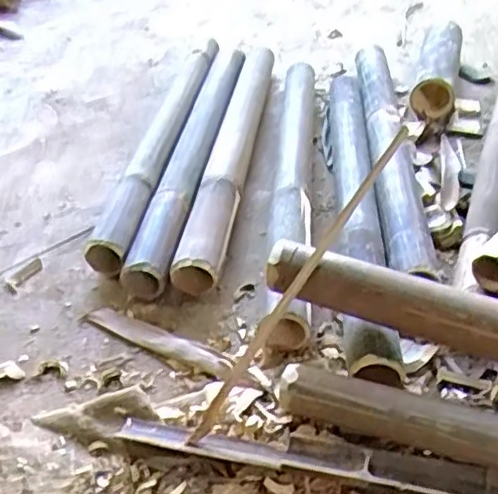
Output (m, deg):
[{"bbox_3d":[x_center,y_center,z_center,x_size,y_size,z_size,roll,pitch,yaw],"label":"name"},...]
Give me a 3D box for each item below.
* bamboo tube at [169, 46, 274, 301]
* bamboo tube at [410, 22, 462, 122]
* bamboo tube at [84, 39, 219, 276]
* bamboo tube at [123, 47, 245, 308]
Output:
[{"bbox_3d":[-0.017,-0.159,1.000,0.062,0.056,0.627,4,40,8],"label":"bamboo tube"},{"bbox_3d":[0.336,-0.311,1.156,0.062,0.079,0.269,11,42,16],"label":"bamboo tube"},{"bbox_3d":[-0.129,-0.175,1.036,0.065,0.055,0.608,5,41,9],"label":"bamboo tube"},{"bbox_3d":[-0.070,-0.141,0.988,0.053,0.059,0.587,5,41,10],"label":"bamboo tube"}]

